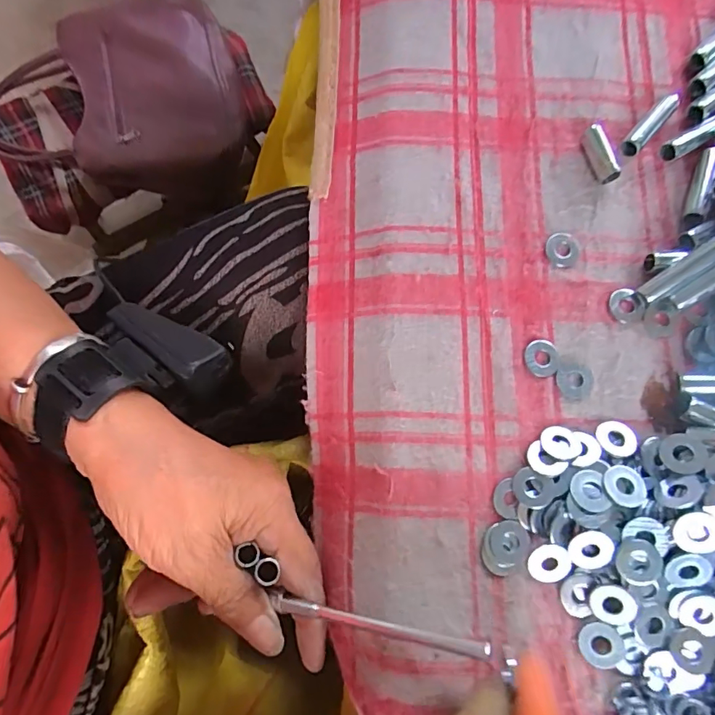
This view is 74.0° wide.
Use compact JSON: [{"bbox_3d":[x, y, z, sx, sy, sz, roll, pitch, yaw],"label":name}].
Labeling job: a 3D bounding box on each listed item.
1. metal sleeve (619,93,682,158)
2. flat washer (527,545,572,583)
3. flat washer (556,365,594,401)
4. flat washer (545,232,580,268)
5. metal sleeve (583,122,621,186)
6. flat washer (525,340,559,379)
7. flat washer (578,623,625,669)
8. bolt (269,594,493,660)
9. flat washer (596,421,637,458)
[{"bbox_3d":[0.163,-0.130,0.263,0.010,0.008,0.044,41,80,9],"label":"metal sleeve"},{"bbox_3d":[0.087,0.094,0.215,0.019,0.004,0.018,1,102,4],"label":"flat washer"},{"bbox_3d":[0.108,0.012,0.236,0.018,0.004,0.016,19,77,5],"label":"flat washer"},{"bbox_3d":[0.109,-0.058,0.251,0.018,0.004,0.019,0,77,1],"label":"flat washer"},{"bbox_3d":[0.131,-0.111,0.257,0.010,0.014,0.032,-17,77,-3],"label":"metal sleeve"},{"bbox_3d":[0.093,0.000,0.239,0.018,0.004,0.018,0,77,1],"label":"flat washer"},{"bbox_3d":[0.108,0.127,0.209,0.018,0.005,0.019,0,77,1],"label":"flat washer"},{"bbox_3d":[0.006,0.118,0.209,0.105,0.004,0.006,-3,75,27],"label":"bolt"},{"bbox_3d":[0.126,0.039,0.229,0.018,0.004,0.017,3,77,1],"label":"flat washer"}]

